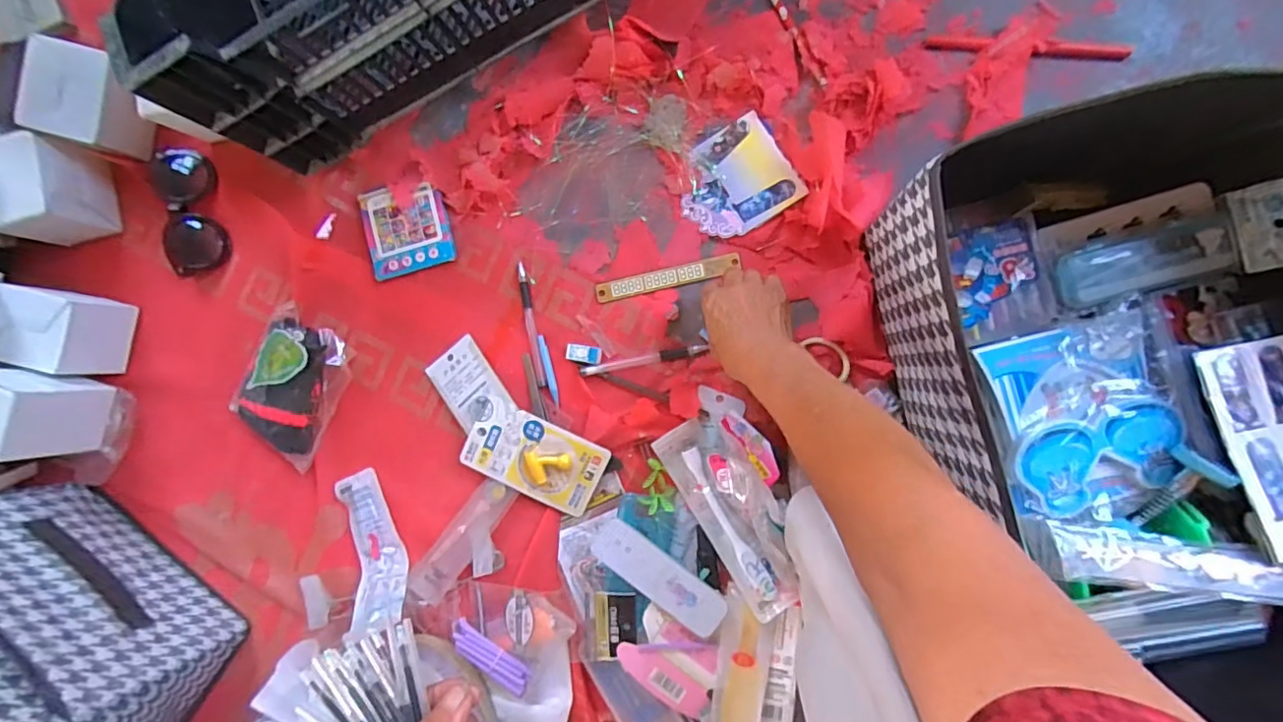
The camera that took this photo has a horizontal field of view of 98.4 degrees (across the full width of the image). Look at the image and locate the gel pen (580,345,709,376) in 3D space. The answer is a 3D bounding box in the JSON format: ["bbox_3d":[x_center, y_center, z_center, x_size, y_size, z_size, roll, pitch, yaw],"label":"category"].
[{"bbox_3d":[0.002,-0.001,0.557,0.127,0.008,0.011,-10,87,8],"label":"gel pen"}]

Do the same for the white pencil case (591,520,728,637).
[{"bbox_3d":[0.016,0.206,0.526,0.139,0.019,0.043,36,94,7],"label":"white pencil case"}]

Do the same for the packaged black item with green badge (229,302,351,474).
[{"bbox_3d":[-0.376,0.028,0.598,0.109,0.030,0.141,30,93,8],"label":"packaged black item with green badge"}]

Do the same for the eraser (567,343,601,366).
[{"bbox_3d":[-0.058,-0.007,0.562,0.035,0.014,0.019,10,90,8],"label":"eraser"}]

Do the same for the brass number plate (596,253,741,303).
[{"bbox_3d":[0.026,-0.084,0.563,0.145,0.004,0.021,-12,96,7],"label":"brass number plate"}]

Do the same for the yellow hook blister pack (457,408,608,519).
[{"bbox_3d":[-0.108,0.098,0.563,0.136,0.024,0.077,26,92,8],"label":"yellow hook blister pack"}]

